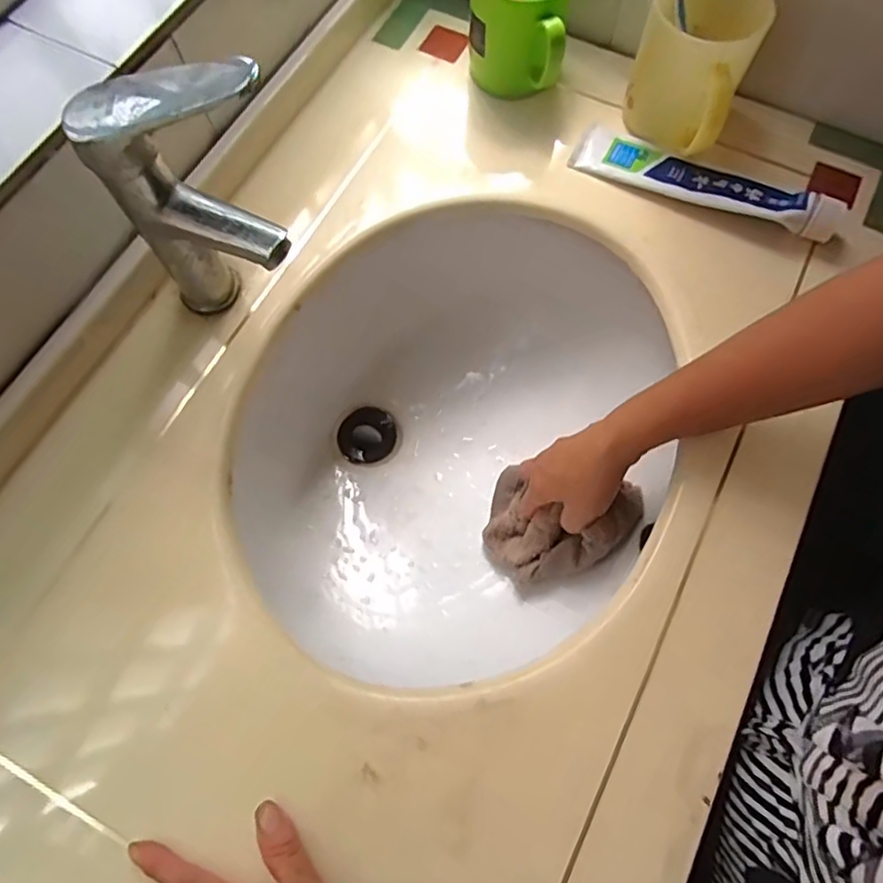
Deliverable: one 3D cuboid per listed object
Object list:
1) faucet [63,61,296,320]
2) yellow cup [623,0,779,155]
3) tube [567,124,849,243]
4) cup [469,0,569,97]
[{"bbox_3d":[-0.144,-0.138,0.377,0.109,0.179,0.058,-1,67,5],"label":"faucet"},{"bbox_3d":[0.203,-0.303,0.477,0.087,0.099,0.099,24,71,14],"label":"yellow cup"},{"bbox_3d":[0.224,-0.221,0.488,0.224,0.030,0.054,23,73,8],"label":"tube"},{"bbox_3d":[0.068,-0.359,0.504,0.086,0.094,0.096,8,68,9],"label":"cup"}]

